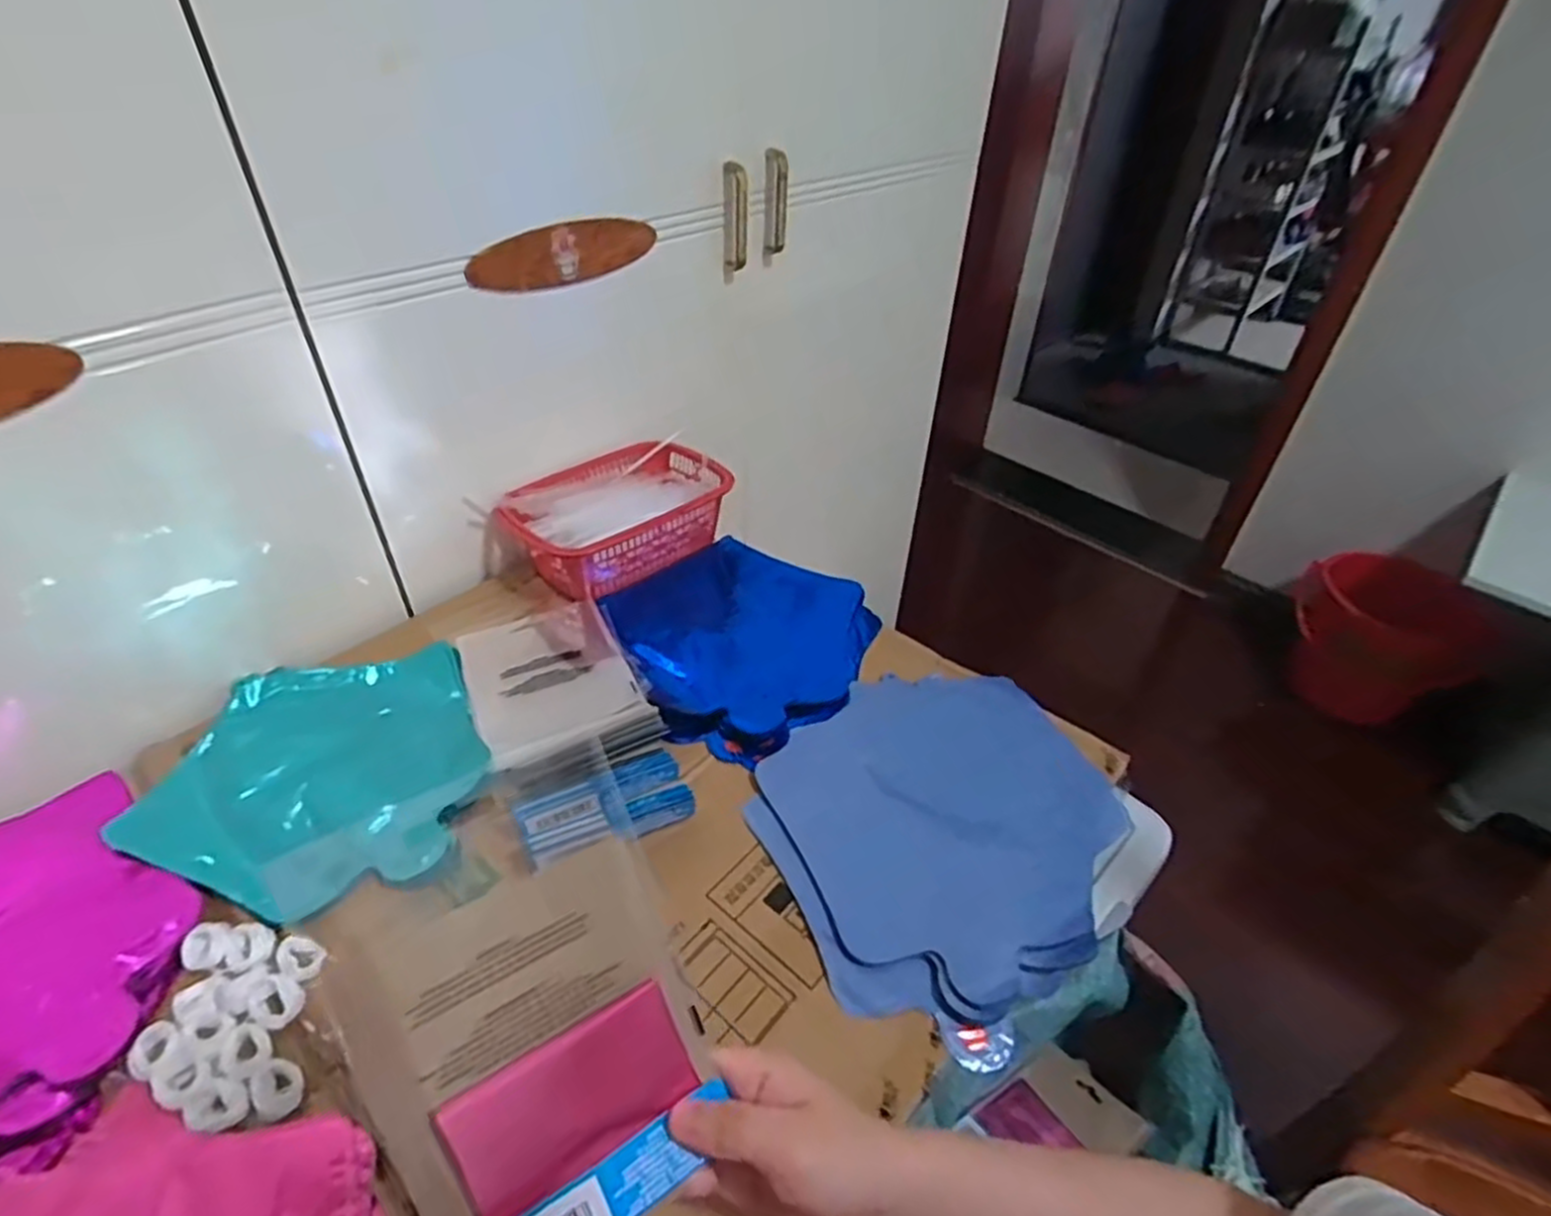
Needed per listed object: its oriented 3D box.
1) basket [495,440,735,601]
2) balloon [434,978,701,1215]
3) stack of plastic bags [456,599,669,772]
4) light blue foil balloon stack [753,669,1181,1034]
[{"bbox_3d":[-0.165,-0.092,0.774,0.214,0.079,0.156,-28,49,-30],"label":"basket"},{"bbox_3d":[-0.078,0.196,0.300,0.088,0.054,0.005,-22,5,-24],"label":"balloon"},{"bbox_3d":[-0.187,0.060,0.634,0.128,0.029,0.232,-15,32,-23],"label":"stack of plastic bags"},{"bbox_3d":[0.124,0.146,0.541,0.259,0.014,0.240,-17,44,-20],"label":"light blue foil balloon stack"}]

